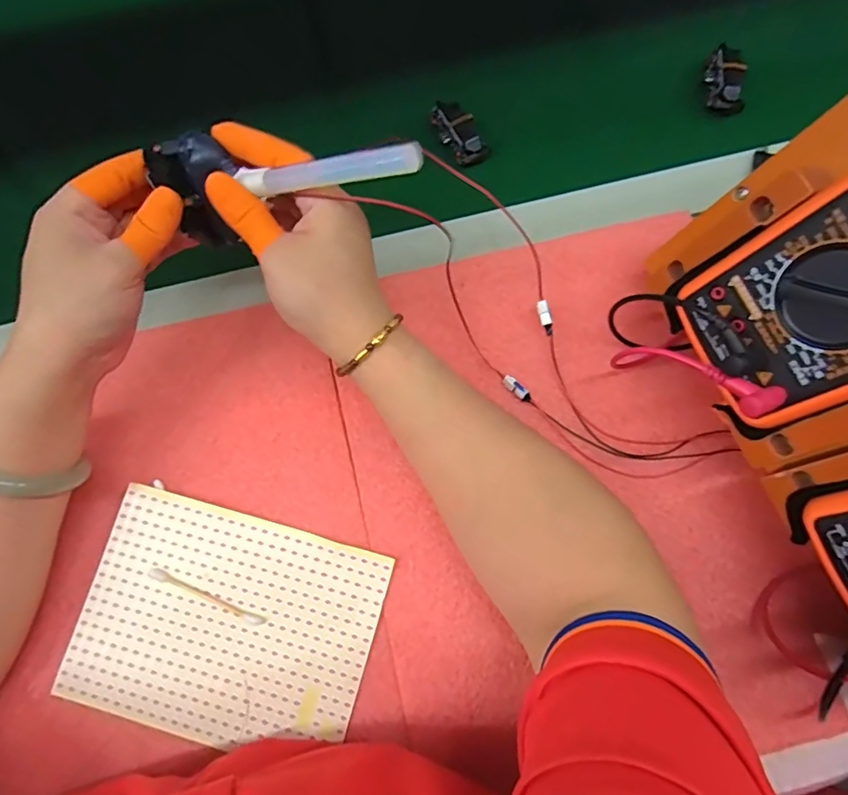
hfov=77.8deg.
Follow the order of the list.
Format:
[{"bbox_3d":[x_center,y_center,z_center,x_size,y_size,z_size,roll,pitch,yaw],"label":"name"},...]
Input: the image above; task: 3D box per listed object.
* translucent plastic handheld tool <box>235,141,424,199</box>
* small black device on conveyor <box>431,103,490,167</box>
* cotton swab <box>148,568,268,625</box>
[{"bbox_3d":[-0.047,-0.107,0.250,0.099,0.011,0.012,3,74,25],"label":"translucent plastic handheld tool"},{"bbox_3d":[0.026,-0.203,0.399,0.026,0.023,0.053,-25,76,-6],"label":"small black device on conveyor"},{"bbox_3d":[-0.129,0.119,0.313,0.074,0.005,0.006,23,76,7],"label":"cotton swab"}]

